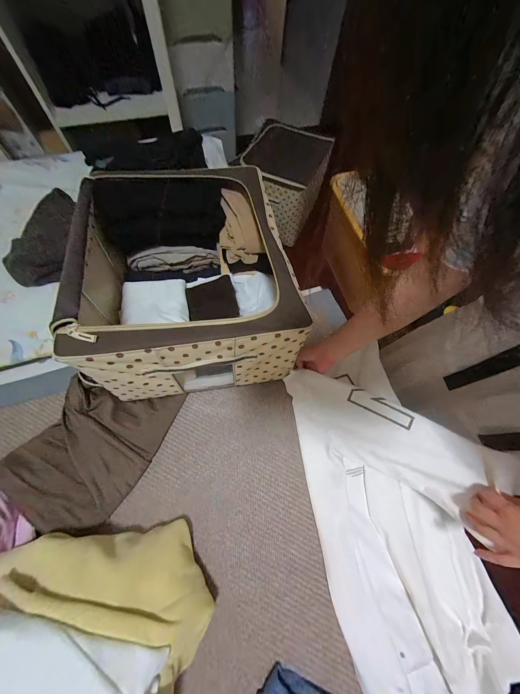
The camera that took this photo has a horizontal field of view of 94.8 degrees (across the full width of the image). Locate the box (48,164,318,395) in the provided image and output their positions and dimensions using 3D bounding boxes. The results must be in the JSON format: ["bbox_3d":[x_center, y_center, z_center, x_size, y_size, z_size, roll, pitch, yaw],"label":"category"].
[{"bbox_3d":[-0.165,-0.169,0.547,0.429,0.259,0.513,-8,70,-6],"label":"box"}]

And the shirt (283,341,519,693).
[{"bbox_3d":[0.257,0.301,0.443,0.278,0.142,0.562,-10,68,-6],"label":"shirt"}]

